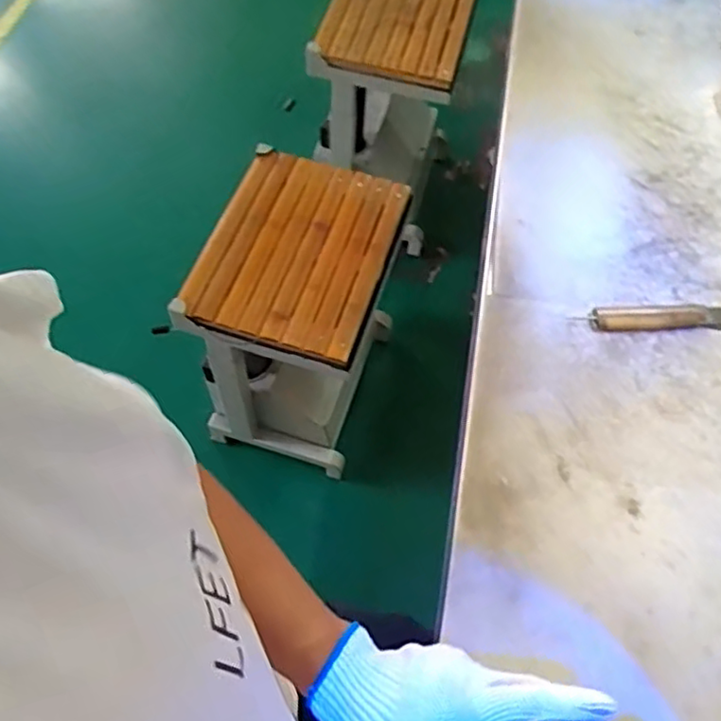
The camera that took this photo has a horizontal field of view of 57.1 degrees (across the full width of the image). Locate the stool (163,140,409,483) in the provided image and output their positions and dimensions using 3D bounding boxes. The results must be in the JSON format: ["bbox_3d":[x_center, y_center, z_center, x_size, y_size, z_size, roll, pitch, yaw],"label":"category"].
[{"bbox_3d":[-0.109,-0.075,1.261,0.289,0.443,0.380,16,61,7],"label":"stool"}]

